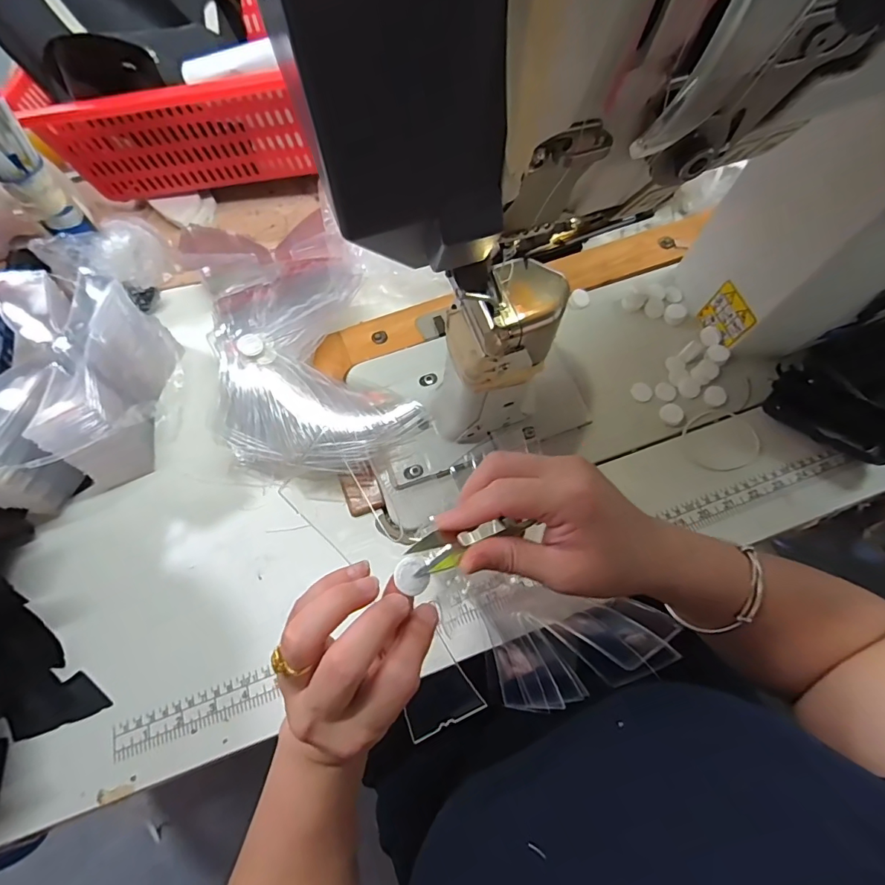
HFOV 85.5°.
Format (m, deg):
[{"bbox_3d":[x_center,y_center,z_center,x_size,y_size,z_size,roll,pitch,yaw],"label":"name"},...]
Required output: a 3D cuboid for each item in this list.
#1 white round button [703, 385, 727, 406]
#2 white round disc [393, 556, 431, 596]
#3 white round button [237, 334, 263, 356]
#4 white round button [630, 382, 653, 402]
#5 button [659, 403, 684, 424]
[{"bbox_3d":[0.270,-0.045,0.475,0.020,0.010,0.020,-1,64,2],"label":"white round button"},{"bbox_3d":[-0.015,0.070,0.253,0.017,0.004,0.020,-41,93,-24],"label":"white round disc"},{"bbox_3d":[-0.174,-0.088,0.432,0.020,0.004,0.026,-32,67,-13],"label":"white round button"},{"bbox_3d":[0.199,-0.050,0.479,0.021,0.006,0.018,30,69,16],"label":"white round button"},{"bbox_3d":[0.224,-0.027,0.469,0.020,0.009,0.021,-1,64,2],"label":"button"}]

